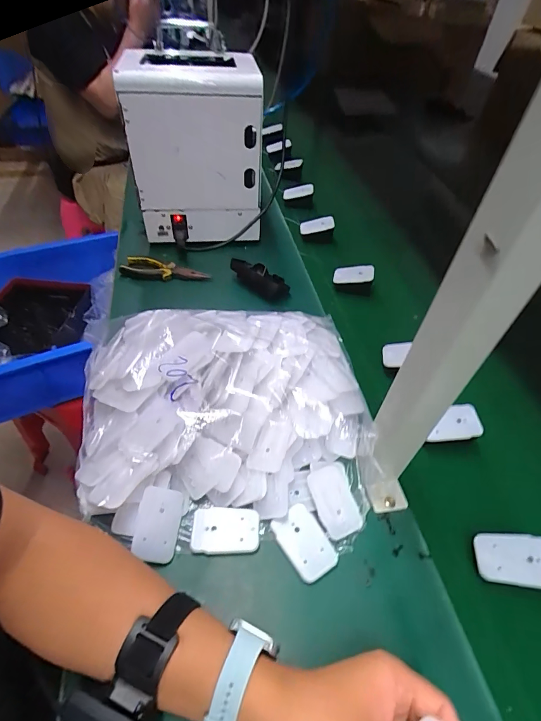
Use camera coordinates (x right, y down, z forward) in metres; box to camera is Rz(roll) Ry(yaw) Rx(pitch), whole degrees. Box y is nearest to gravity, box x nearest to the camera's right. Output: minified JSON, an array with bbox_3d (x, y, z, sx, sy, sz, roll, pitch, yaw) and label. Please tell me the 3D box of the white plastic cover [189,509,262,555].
[{"bbox_3d":[-0.046,0.174,0.389,0.067,0.007,0.043,2,50,-3],"label":"white plastic cover"}]

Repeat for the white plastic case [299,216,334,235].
[{"bbox_3d":[0.097,-0.283,0.797,0.075,0.026,0.017,-3,44,32],"label":"white plastic case"}]

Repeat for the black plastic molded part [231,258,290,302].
[{"bbox_3d":[-0.021,-0.147,0.659,0.113,0.032,0.038,31,55,20],"label":"black plastic molded part"}]

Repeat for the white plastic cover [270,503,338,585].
[{"bbox_3d":[0.034,0.185,0.386,0.045,0.005,0.067,-26,56,-23],"label":"white plastic cover"}]

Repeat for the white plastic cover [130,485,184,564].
[{"bbox_3d":[-0.114,0.165,0.384,0.042,0.007,0.067,16,53,-14],"label":"white plastic cover"}]

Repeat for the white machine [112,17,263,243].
[{"bbox_3d":[-0.128,-0.404,0.700,0.220,0.292,0.231,1,50,-3],"label":"white machine"}]

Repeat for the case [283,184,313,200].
[{"bbox_3d":[0.063,-0.390,0.879,0.078,0.025,0.016,4,43,39],"label":"case"}]

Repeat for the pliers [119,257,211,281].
[{"bbox_3d":[-0.188,-0.160,0.681,0.152,0.020,0.044,10,50,4],"label":"pliers"}]

